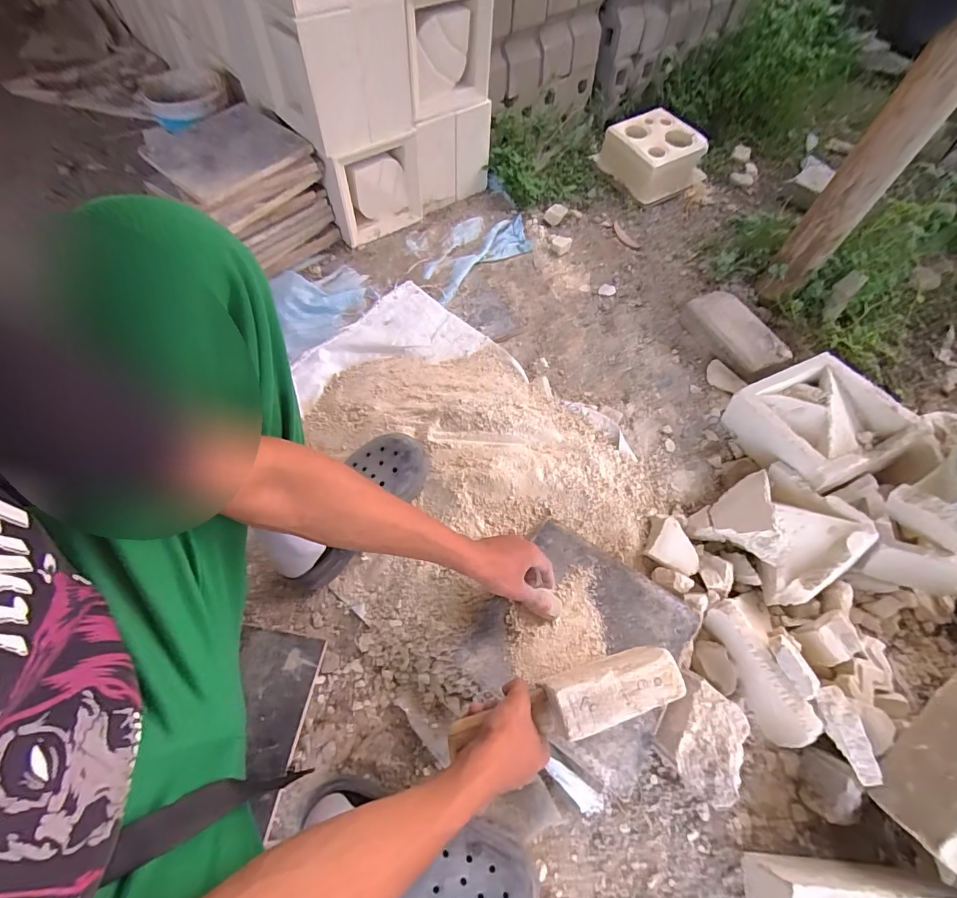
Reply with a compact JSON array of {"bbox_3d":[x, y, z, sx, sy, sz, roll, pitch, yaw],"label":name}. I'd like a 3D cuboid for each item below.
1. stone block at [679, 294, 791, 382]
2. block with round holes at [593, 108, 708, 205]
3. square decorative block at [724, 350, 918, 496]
[{"bbox_3d":[0.524,-0.231,0.925,0.102,0.068,0.217,-20,63,-13],"label":"stone block"},{"bbox_3d":[0.492,-0.831,1.260,0.233,0.106,0.234,-28,65,-17],"label":"block with round holes"},{"bbox_3d":[0.566,-0.035,0.769,0.211,0.119,0.206,-19,63,-12],"label":"square decorative block"}]

